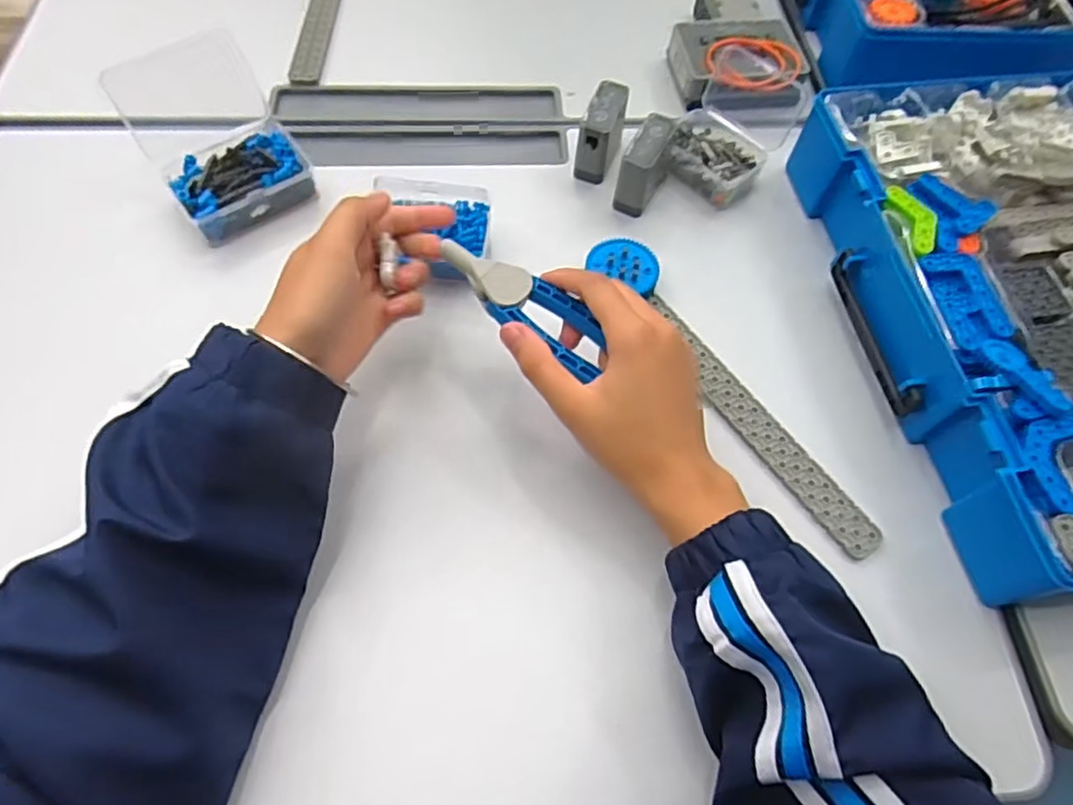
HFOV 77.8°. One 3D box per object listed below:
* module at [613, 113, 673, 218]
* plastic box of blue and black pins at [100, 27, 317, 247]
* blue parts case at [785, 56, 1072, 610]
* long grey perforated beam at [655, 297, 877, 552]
[{"bbox_3d":[0.081,-0.178,0.498,0.023,0.058,0.058,27,65,10],"label":"module"},{"bbox_3d":[-0.229,-0.189,0.478,0.095,0.073,0.106,-34,70,-18],"label":"plastic box of blue and black pins"},{"bbox_3d":[0.353,-0.073,0.446,0.268,0.069,0.368,-8,64,-7],"label":"blue parts case"},{"bbox_3d":[0.141,0.014,0.432,0.032,0.009,0.200,-33,69,-18],"label":"long grey perforated beam"}]

